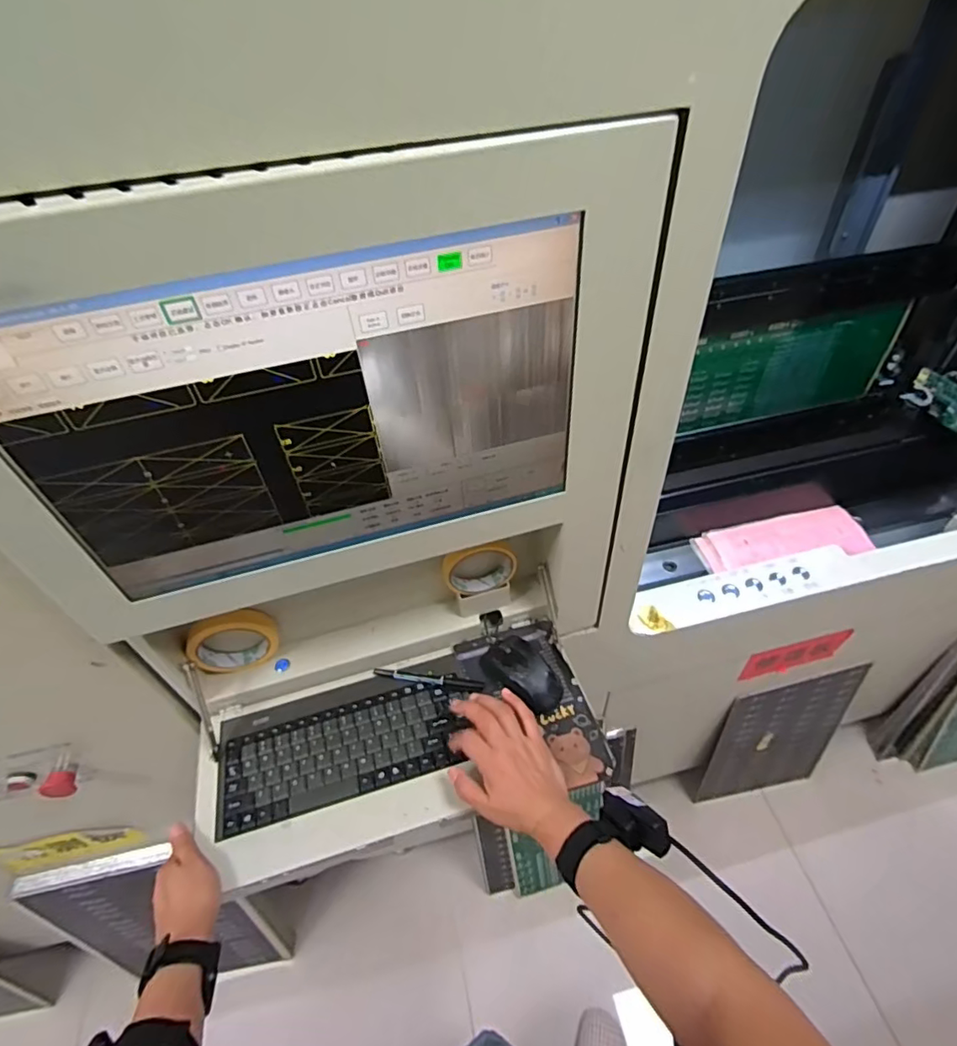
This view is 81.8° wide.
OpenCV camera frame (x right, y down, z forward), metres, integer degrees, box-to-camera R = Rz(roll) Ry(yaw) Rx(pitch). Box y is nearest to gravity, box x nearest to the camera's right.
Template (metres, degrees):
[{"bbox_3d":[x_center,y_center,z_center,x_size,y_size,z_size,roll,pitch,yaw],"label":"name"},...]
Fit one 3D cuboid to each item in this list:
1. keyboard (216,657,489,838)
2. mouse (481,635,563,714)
[{"bbox_3d":[-0.150,0.245,0.633,0.276,0.013,0.138,-17,48,-12],"label":"keyboard"},{"bbox_3d":[0.053,0.177,0.663,0.066,0.036,0.109,-27,51,-19],"label":"mouse"}]

